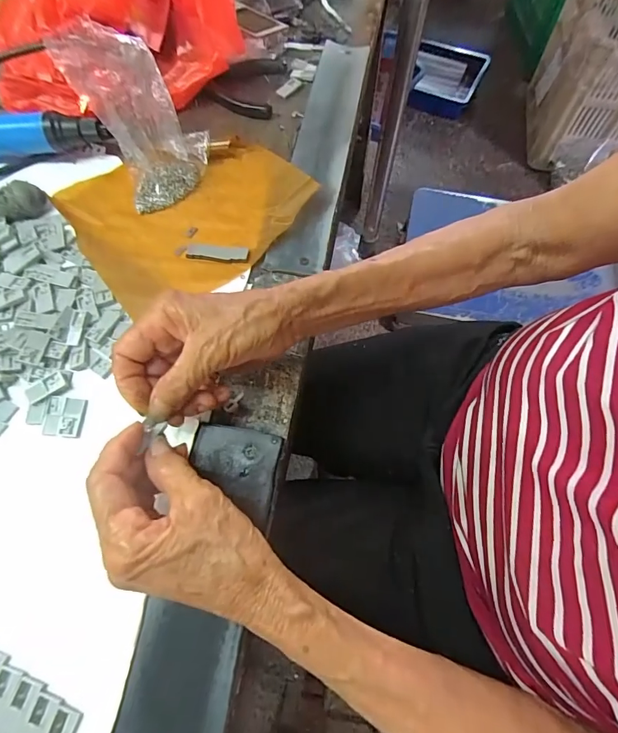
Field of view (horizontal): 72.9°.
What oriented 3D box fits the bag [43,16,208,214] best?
[{"bbox_3d":[-0.140,-0.216,0.364,0.087,0.097,0.094,-28,67,-13],"label":"bag"}]

